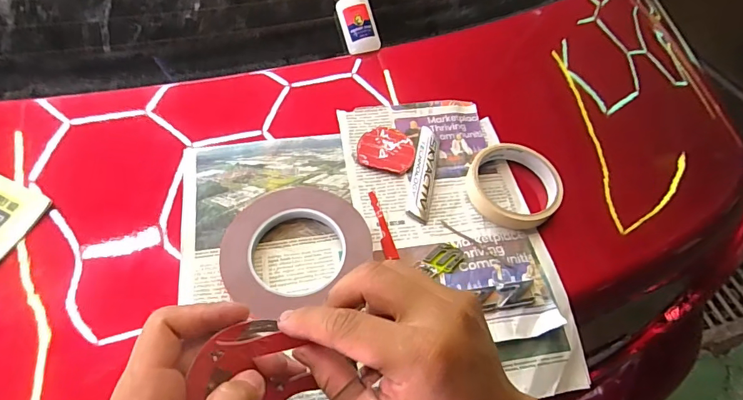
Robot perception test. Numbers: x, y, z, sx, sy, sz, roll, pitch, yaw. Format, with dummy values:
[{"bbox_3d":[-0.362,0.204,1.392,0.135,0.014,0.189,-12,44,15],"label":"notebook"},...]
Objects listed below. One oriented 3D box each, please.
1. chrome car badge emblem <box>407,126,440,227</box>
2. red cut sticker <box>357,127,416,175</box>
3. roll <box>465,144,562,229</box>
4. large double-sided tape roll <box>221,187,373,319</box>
[{"bbox_3d":[0.051,-0.028,0.432,0.023,0.005,0.106,11,60,3],"label":"chrome car badge emblem"},{"bbox_3d":[0.016,-0.052,0.443,0.056,0.004,0.050,14,60,4],"label":"red cut sticker"},{"bbox_3d":[0.135,-0.014,0.422,0.086,0.017,0.087,2,60,-3],"label":"roll"},{"bbox_3d":[-0.066,0.036,0.379,0.121,0.023,0.118,2,60,-3],"label":"large double-sided tape roll"}]

